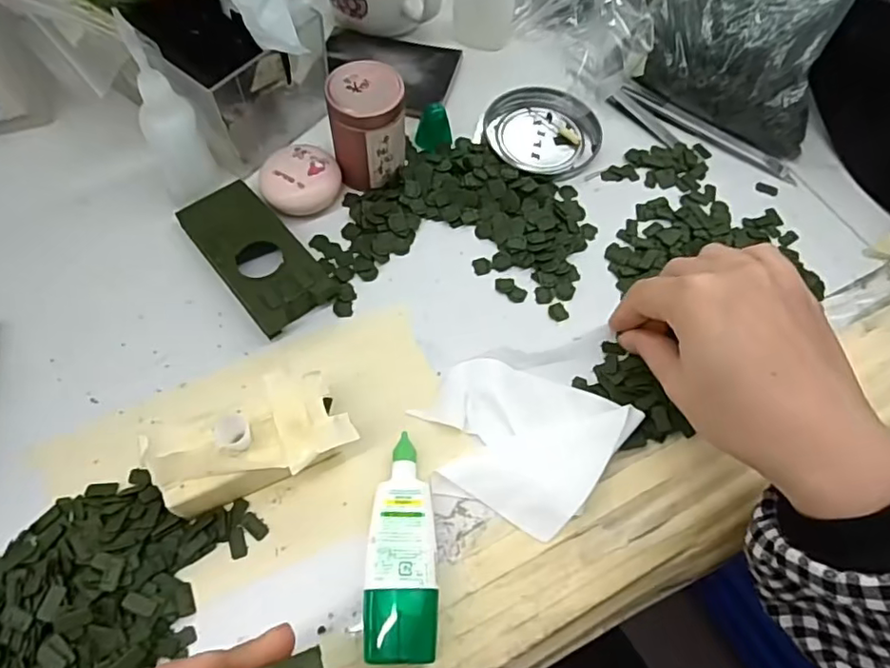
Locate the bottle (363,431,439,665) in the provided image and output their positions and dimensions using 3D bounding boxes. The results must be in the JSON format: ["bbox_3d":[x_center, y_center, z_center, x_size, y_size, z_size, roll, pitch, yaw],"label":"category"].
[{"bbox_3d":[-0.019,0.097,0.268,0.031,0.024,0.095,0,64,-2],"label":"bottle"}]

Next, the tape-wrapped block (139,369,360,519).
[{"bbox_3d":[-0.089,0.054,0.275,0.085,0.044,0.045,-27,68,-15],"label":"tape-wrapped block"}]

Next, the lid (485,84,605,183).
[{"bbox_3d":[0.066,-0.141,0.398,0.071,0.013,0.080,-31,69,-16],"label":"lid"}]

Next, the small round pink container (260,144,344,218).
[{"bbox_3d":[-0.089,-0.095,0.359,0.047,0.022,0.040,-22,67,-13],"label":"small round pink container"}]

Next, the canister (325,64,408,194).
[{"bbox_3d":[-0.046,-0.125,0.353,0.043,0.061,0.041,-4,64,-5],"label":"canister"}]

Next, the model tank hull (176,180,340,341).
[{"bbox_3d":[-0.111,-0.047,0.337,0.046,0.022,0.104,-36,70,-18],"label":"model tank hull"}]

